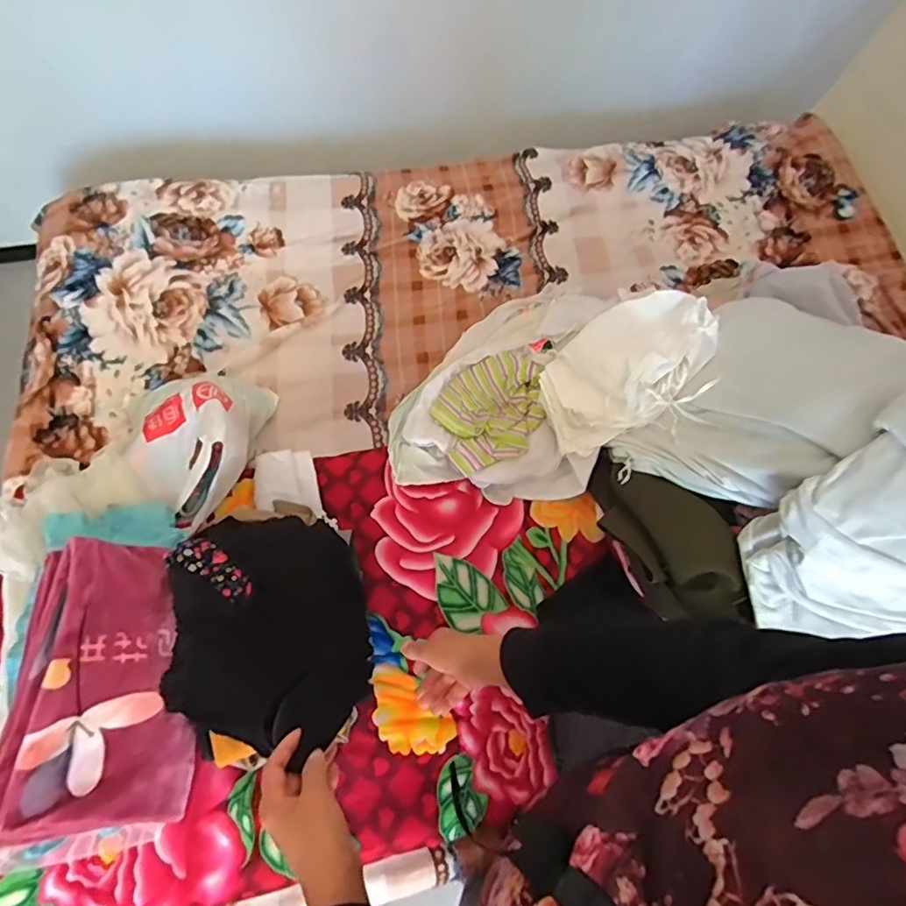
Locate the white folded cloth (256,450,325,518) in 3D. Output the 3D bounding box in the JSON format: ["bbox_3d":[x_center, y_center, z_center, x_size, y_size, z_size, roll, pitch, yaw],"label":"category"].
[{"bbox_3d":[-0.291,0.056,0.953,0.106,0.051,0.117,-12,67,-10],"label":"white folded cloth"}]

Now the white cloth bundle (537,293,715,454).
[{"bbox_3d":[0.312,-0.152,0.990,0.351,0.087,0.197,-35,73,-18],"label":"white cloth bundle"}]

